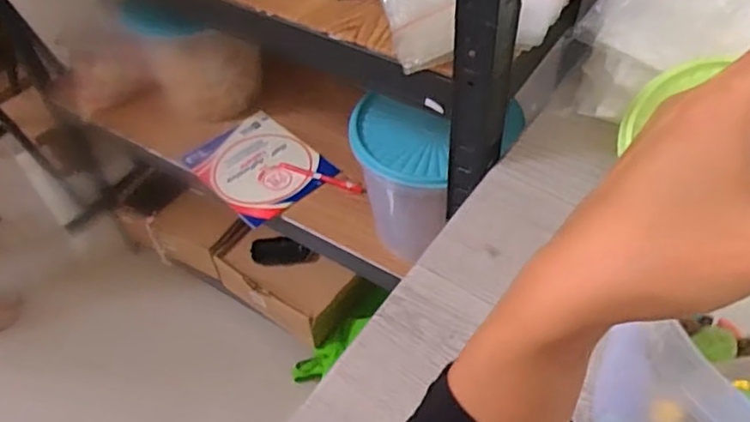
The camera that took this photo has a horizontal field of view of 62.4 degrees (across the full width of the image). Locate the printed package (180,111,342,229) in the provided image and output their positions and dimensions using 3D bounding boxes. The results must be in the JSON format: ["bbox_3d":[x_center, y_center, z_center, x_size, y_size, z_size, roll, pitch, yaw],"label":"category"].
[{"bbox_3d":[-0.188,-0.081,1.008,0.177,0.020,0.218,-34,56,-22],"label":"printed package"}]

